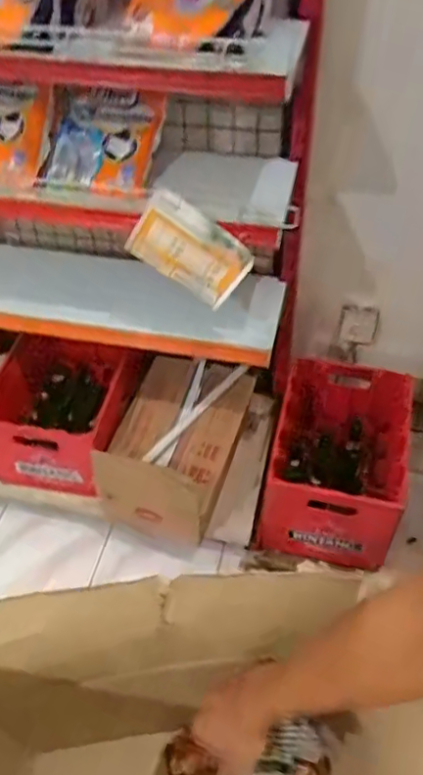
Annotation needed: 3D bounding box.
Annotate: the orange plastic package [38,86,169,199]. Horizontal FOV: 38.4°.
[{"bbox_3d":[-0.203,-0.451,1.131,0.205,0.059,0.209,8,84,5],"label":"orange plastic package"}]

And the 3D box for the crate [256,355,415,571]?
[{"bbox_3d":[0.314,0.179,1.501,0.314,0.301,0.407,12,49,11],"label":"crate"}]

